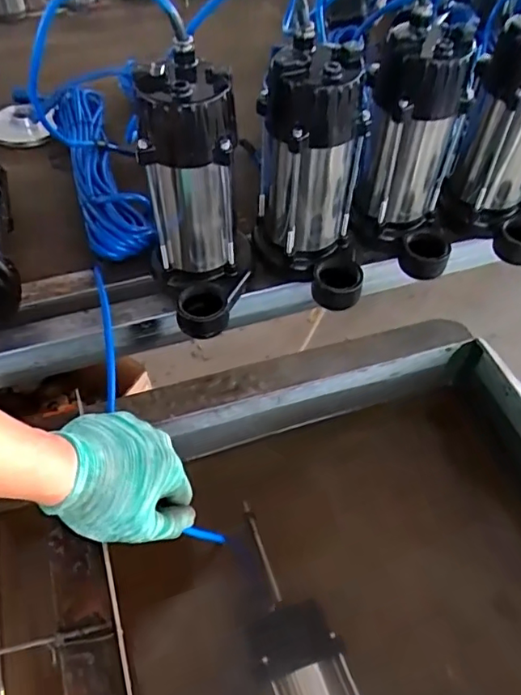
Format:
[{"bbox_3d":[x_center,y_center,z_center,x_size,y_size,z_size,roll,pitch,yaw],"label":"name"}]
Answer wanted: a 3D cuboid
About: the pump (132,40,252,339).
[{"bbox_3d":[-0.061,-0.140,0.550,0.102,0.228,0.153,-11,53,-11],"label":"pump"}]

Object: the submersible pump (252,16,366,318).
[{"bbox_3d":[0.071,-0.175,0.579,0.097,0.222,0.155,-32,59,-24],"label":"submersible pump"}]

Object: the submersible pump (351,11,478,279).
[{"bbox_3d":[0.173,-0.213,0.606,0.118,0.226,0.113,15,53,9],"label":"submersible pump"}]

